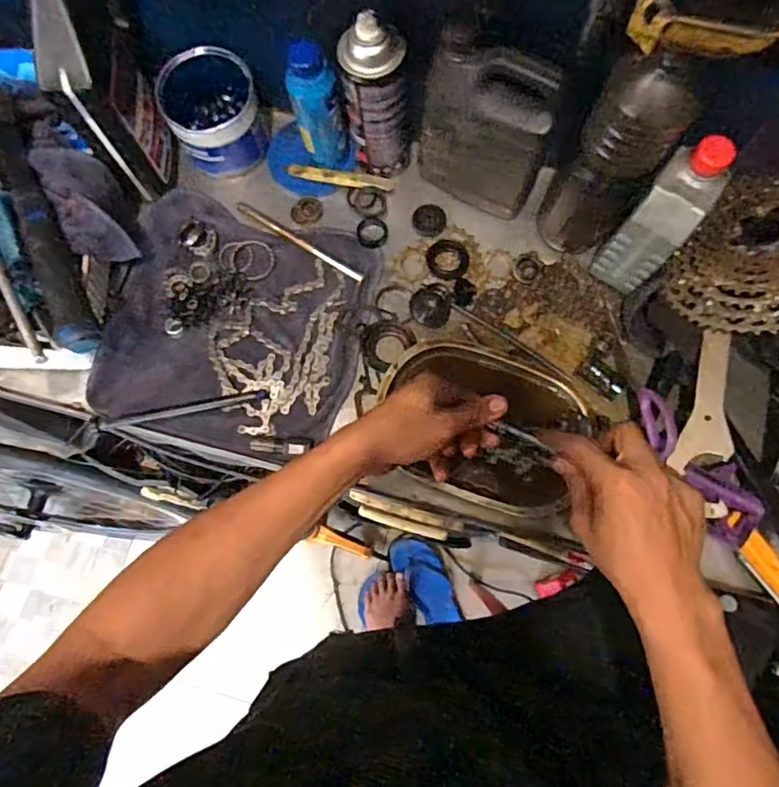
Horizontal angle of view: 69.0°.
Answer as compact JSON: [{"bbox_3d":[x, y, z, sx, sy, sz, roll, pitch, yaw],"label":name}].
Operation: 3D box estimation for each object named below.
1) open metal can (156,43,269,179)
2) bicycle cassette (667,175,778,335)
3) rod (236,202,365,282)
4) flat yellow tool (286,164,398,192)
[{"bbox_3d":[-0.197,-0.316,0.639,0.094,0.095,0.097,0,75,1],"label":"open metal can"},{"bbox_3d":[0.377,-0.138,0.543,0.165,0.031,0.180,-19,55,29],"label":"bicycle cassette"},{"bbox_3d":[-0.103,-0.174,0.648,0.175,0.010,0.009,34,78,9],"label":"rod"},{"bbox_3d":[-0.057,-0.253,0.663,0.128,0.009,0.015,10,76,3],"label":"flat yellow tool"}]

